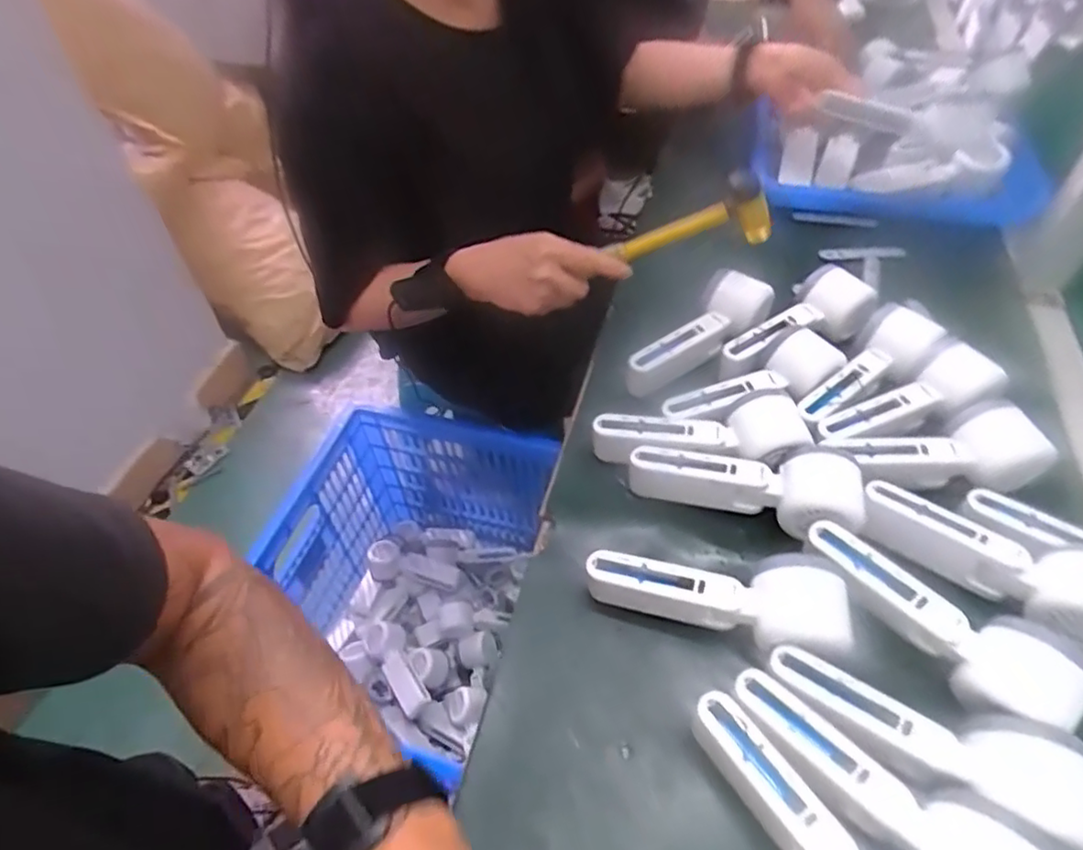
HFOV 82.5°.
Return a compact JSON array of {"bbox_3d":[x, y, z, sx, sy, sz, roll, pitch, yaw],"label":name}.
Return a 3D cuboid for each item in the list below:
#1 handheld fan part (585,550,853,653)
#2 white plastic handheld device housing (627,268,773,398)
[{"bbox_3d":[0.113,0.118,0.410,0.162,0.051,0.054,3,51,4],"label":"handheld fan part"},{"bbox_3d":[0.140,-0.086,0.565,0.156,0.043,0.048,-38,58,-8],"label":"white plastic handheld device housing"}]

